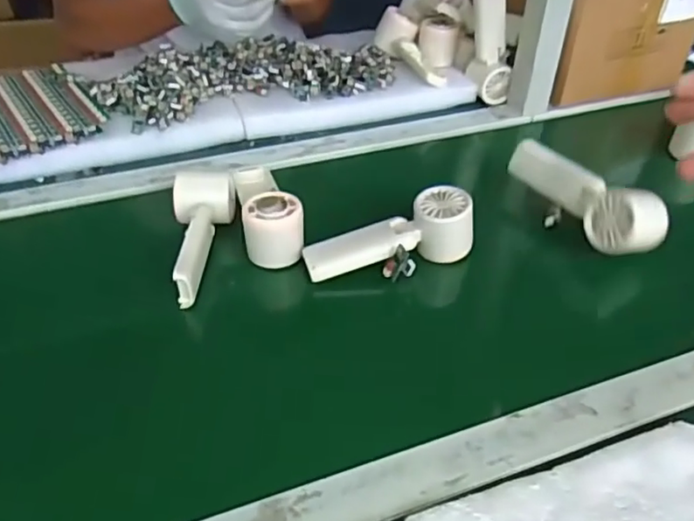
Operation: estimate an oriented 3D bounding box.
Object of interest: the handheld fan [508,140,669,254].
[{"bbox_3d":[0.238,-0.071,0.586,0.055,0.045,0.166,-20,45,-22],"label":"handheld fan"}]

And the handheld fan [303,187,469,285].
[{"bbox_3d":[0.043,-0.020,0.551,0.158,0.057,0.060,-15,43,-18],"label":"handheld fan"}]

